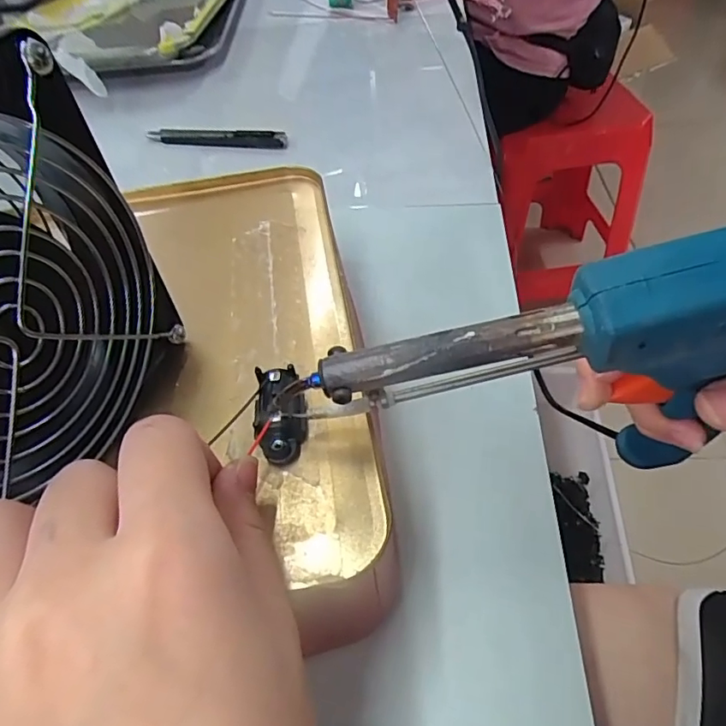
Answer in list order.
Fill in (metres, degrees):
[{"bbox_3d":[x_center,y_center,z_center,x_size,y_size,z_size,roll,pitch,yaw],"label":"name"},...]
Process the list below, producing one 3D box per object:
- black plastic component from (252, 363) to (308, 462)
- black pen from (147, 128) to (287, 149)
[{"bbox_3d":[-0.029,0.016,0.187,0.018,0.013,0.035,-6,63,1],"label":"black plastic component"},{"bbox_3d":[-0.131,-0.200,0.467,0.133,0.011,0.016,9,52,12],"label":"black pen"}]

